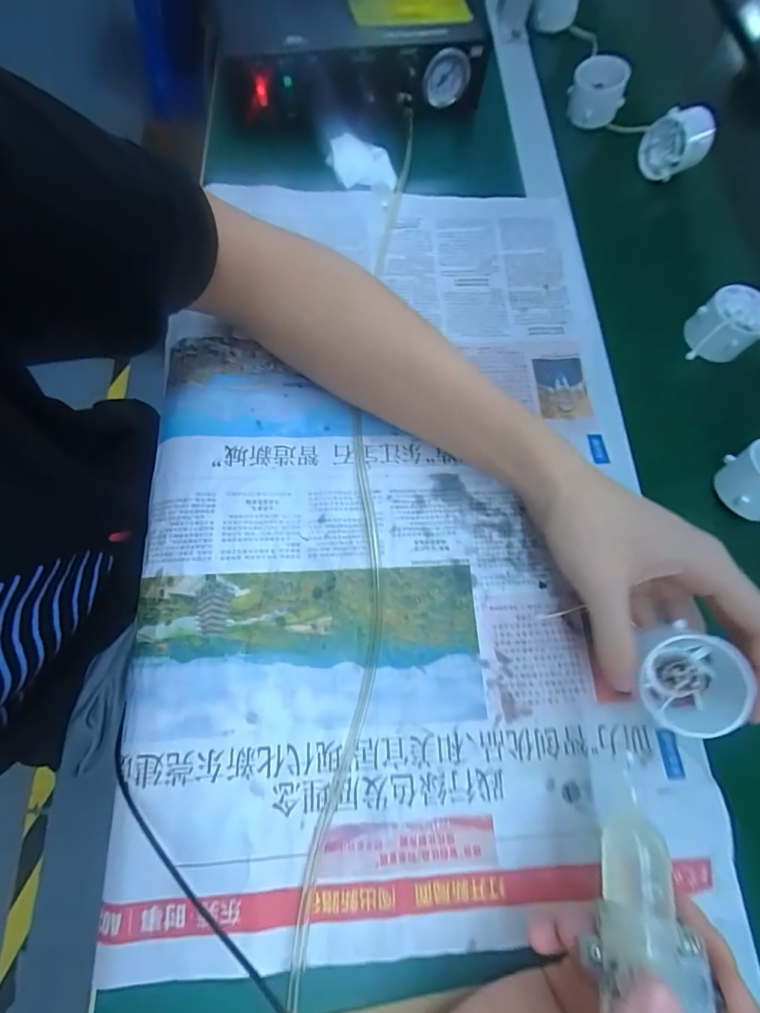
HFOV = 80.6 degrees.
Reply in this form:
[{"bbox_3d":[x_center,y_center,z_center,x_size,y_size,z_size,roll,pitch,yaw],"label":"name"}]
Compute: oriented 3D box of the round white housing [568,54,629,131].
[{"bbox_3d":[0.230,-0.439,0.474,0.058,0.047,0.051,22,71,2],"label":"round white housing"}]

